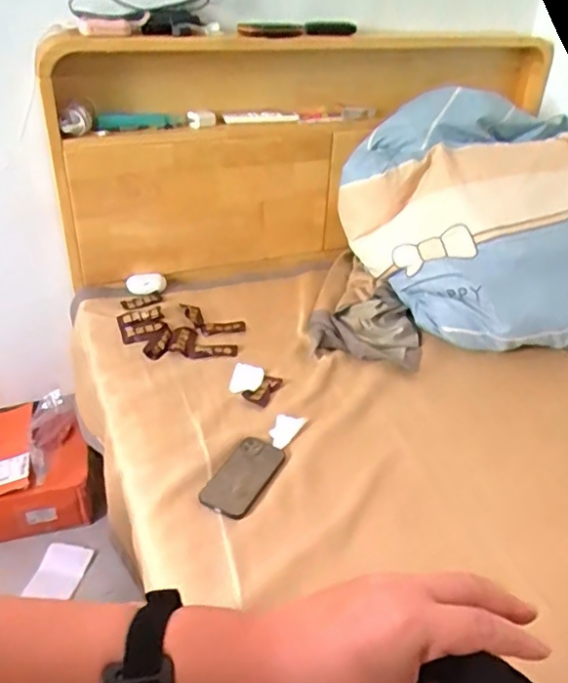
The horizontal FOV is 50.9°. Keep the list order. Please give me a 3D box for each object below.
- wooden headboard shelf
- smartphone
[{"bbox_3d":[0.069,-0.430,1.389,1.138,0.489,0.215,-15,37,-24],"label":"wooden headboard shelf"},{"bbox_3d":[-0.058,0.199,0.890,0.076,0.014,0.149,19,37,23],"label":"smartphone"}]

